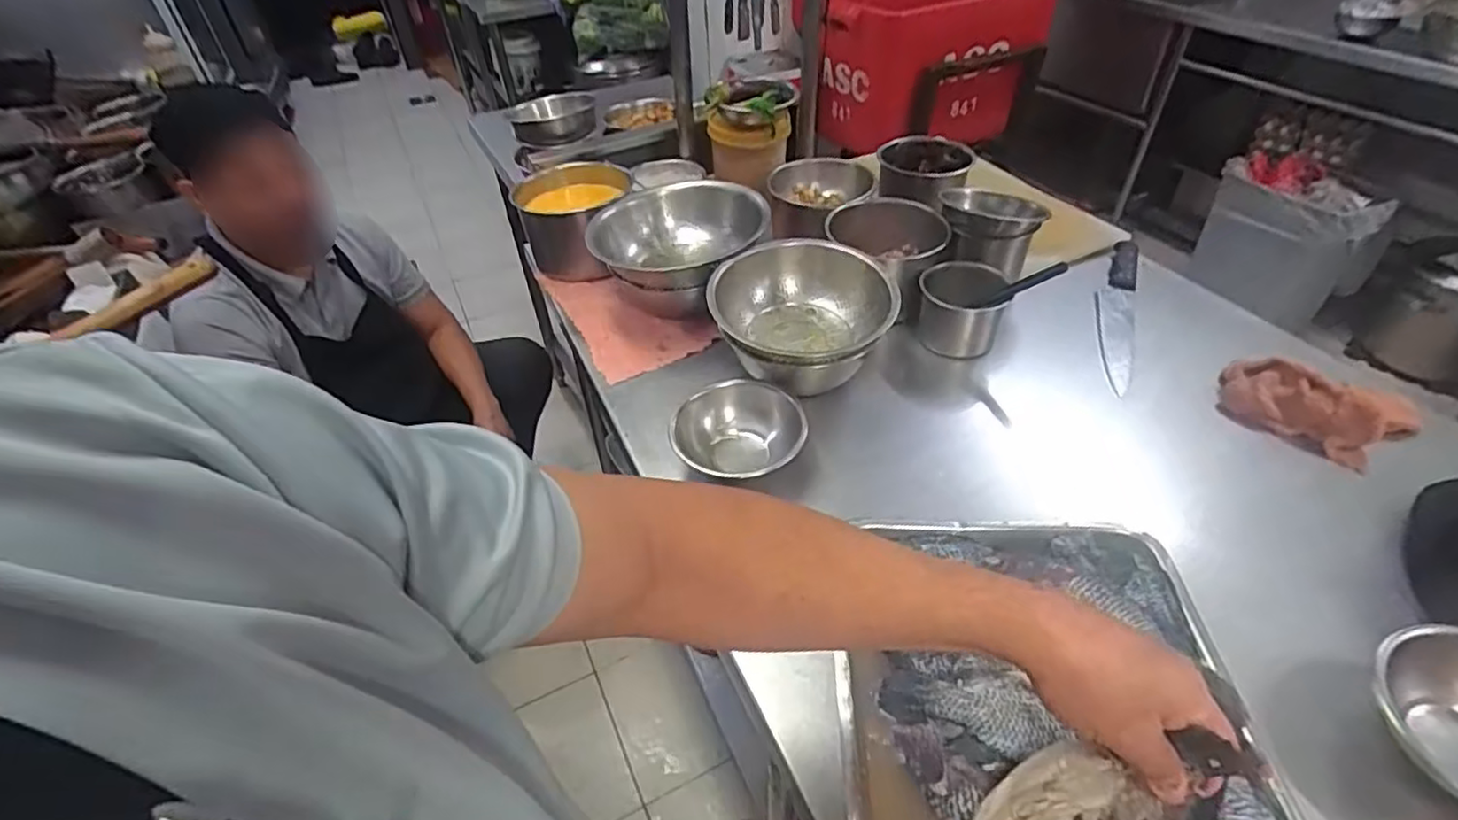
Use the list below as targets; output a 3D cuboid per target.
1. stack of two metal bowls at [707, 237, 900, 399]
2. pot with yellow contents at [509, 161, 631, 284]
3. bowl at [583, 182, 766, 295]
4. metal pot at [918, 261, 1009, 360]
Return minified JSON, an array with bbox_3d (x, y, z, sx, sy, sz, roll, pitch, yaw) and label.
[{"bbox_3d":[0.098,-0.116,0.846,0.210,0.095,0.210,-8,43,-6],"label":"stack of two metal bowls"},{"bbox_3d":[-0.253,-0.308,1.101,0.179,0.132,0.178,-1,43,1],"label":"pot with yellow contents"},{"bbox_3d":[-0.071,-0.240,0.980,0.241,0.099,0.241,-1,43,1],"label":"bowl"},{"bbox_3d":[0.314,-0.140,0.924,0.109,0.082,0.107,12,45,15],"label":"metal pot"}]

